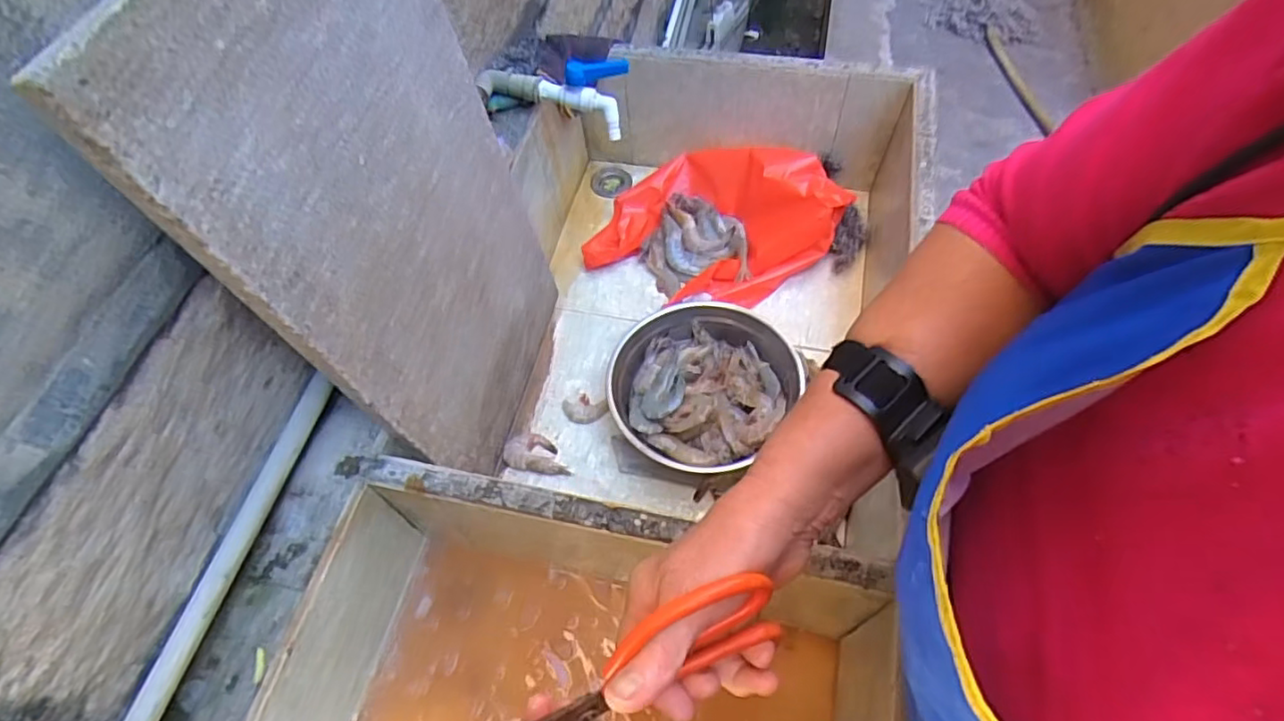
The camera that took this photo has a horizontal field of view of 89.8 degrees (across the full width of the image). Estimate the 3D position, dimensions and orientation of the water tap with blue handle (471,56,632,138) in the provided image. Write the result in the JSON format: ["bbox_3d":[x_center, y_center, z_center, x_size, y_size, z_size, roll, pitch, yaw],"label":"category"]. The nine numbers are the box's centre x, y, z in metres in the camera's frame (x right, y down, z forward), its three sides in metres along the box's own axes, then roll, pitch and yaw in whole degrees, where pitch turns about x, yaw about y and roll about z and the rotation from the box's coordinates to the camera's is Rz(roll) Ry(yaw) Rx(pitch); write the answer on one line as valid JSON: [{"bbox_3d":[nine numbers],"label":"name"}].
[{"bbox_3d":[-0.109,-0.333,0.786,0.178,0.083,0.036,12,60,7],"label":"water tap with blue handle"}]

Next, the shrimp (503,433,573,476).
[{"bbox_3d":[-0.124,0.111,0.774,0.083,0.011,0.049,9,60,6],"label":"shrimp"}]

